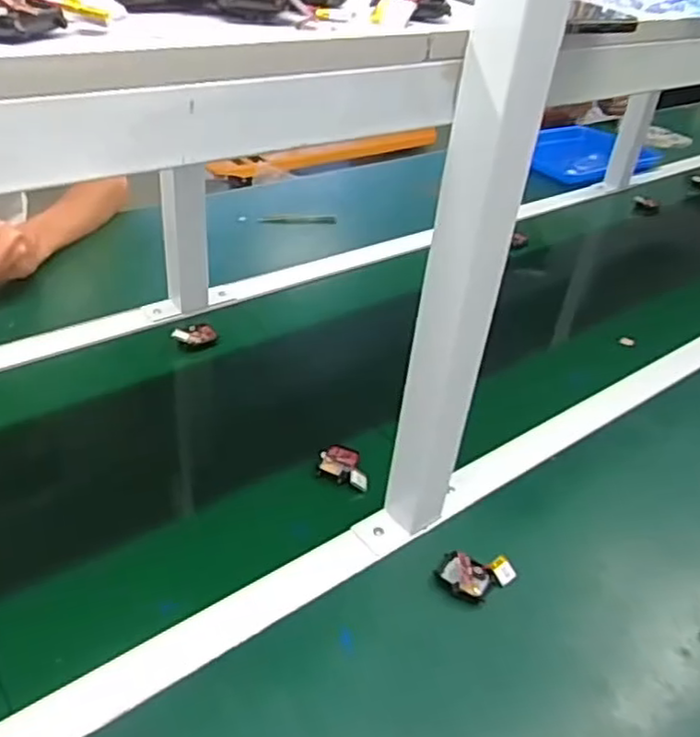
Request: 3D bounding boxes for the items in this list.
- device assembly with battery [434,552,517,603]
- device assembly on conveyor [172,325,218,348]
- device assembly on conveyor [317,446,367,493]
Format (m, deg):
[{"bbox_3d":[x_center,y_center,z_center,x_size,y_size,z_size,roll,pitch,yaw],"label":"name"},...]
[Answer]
[{"bbox_3d":[0.109,0.179,0.592,0.067,0.016,0.040,8,36,1],"label":"device assembly with battery"},{"bbox_3d":[-0.195,-0.041,0.861,0.055,0.024,0.026,-11,39,-23],"label":"device assembly on conveyor"},{"bbox_3d":[-0.005,0.098,0.698,0.055,0.009,0.044,17,37,13],"label":"device assembly on conveyor"}]

